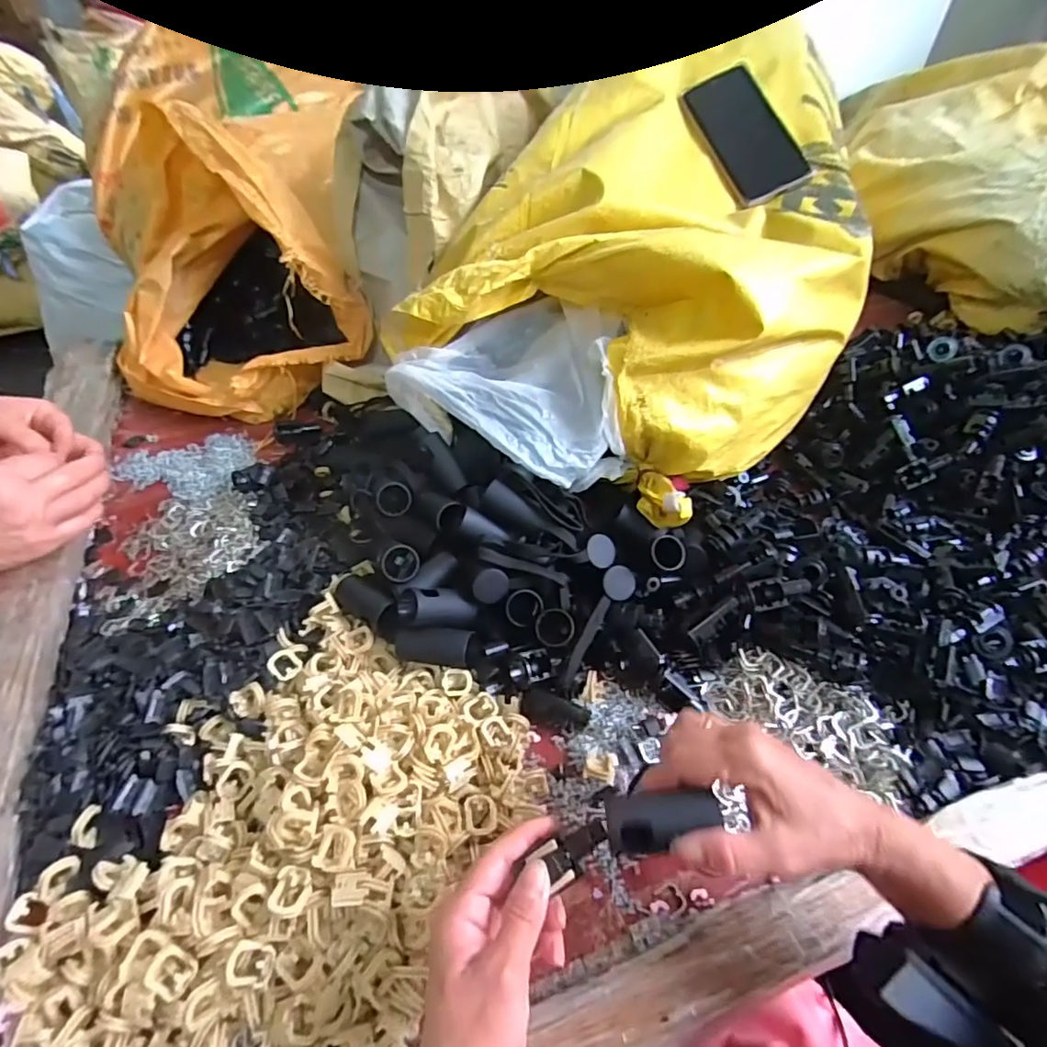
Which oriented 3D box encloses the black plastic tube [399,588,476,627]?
[{"bbox_3d":[-0.068,0.071,0.458,0.063,0.029,0.031,9,48,-26],"label":"black plastic tube"}]

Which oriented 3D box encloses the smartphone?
[{"bbox_3d":[0.232,-0.411,0.586,0.081,0.009,0.169,-24,74,6],"label":"smartphone"}]

